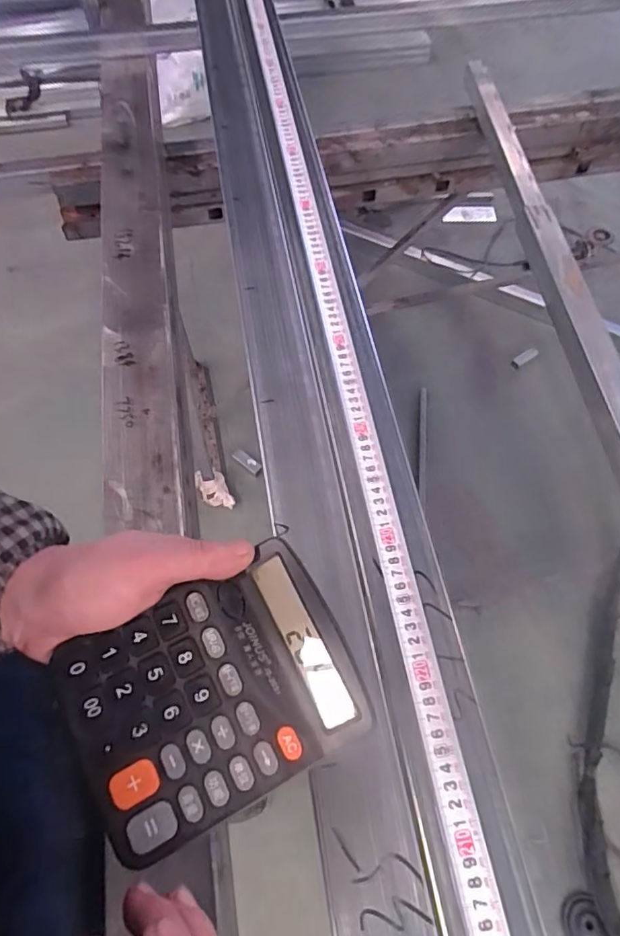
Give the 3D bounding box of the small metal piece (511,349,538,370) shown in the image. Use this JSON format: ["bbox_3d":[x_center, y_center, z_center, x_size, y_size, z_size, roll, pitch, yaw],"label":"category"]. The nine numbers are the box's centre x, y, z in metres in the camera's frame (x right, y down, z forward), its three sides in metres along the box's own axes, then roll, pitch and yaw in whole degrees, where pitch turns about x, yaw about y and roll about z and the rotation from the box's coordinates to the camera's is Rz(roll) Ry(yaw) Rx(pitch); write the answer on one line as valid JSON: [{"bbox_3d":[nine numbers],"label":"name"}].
[{"bbox_3d":[0.653,-0.335,1.606,0.088,0.014,0.029,-34,65,5],"label":"small metal piece"}]

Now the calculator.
[{"bbox_3d":[-0.049,0.120,0.281,0.144,0.026,0.108,-27,65,-11],"label":"calculator"}]

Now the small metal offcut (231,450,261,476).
[{"bbox_3d":[-0.174,-0.017,1.447,0.089,0.017,0.030,36,69,4],"label":"small metal offcut"}]

